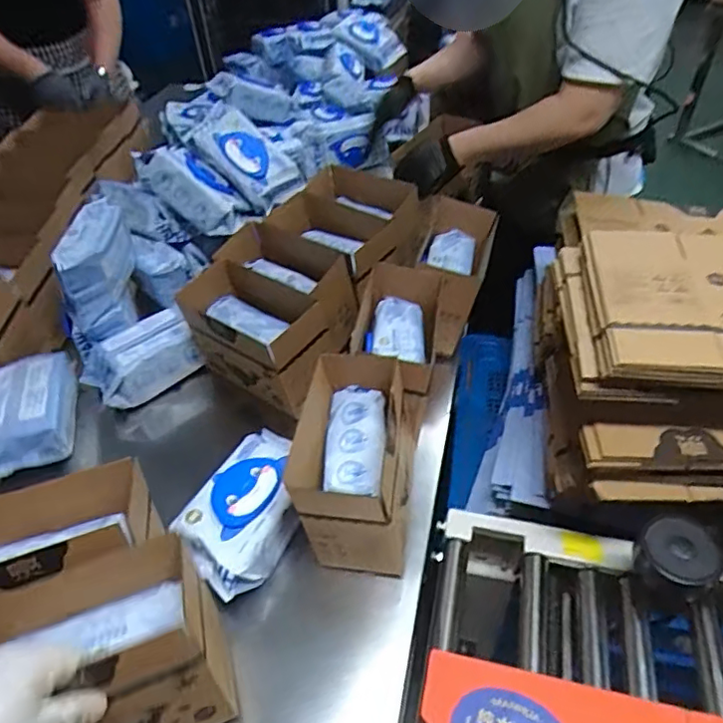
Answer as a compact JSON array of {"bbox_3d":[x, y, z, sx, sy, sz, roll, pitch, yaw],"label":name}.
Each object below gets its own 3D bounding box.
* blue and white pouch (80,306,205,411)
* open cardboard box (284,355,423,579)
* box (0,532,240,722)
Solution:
[{"bbox_3d":[-0.339,-0.003,0.882,0.171,0.070,0.109,-25,48,-21],"label":"blue and white pouch"},{"bbox_3d":[-0.003,0.112,0.668,0.120,0.153,0.190,4,44,8],"label":"open cardboard box"},{"bbox_3d":[-0.234,0.271,0.514,0.192,0.154,0.125,-18,45,-15],"label":"box"}]

